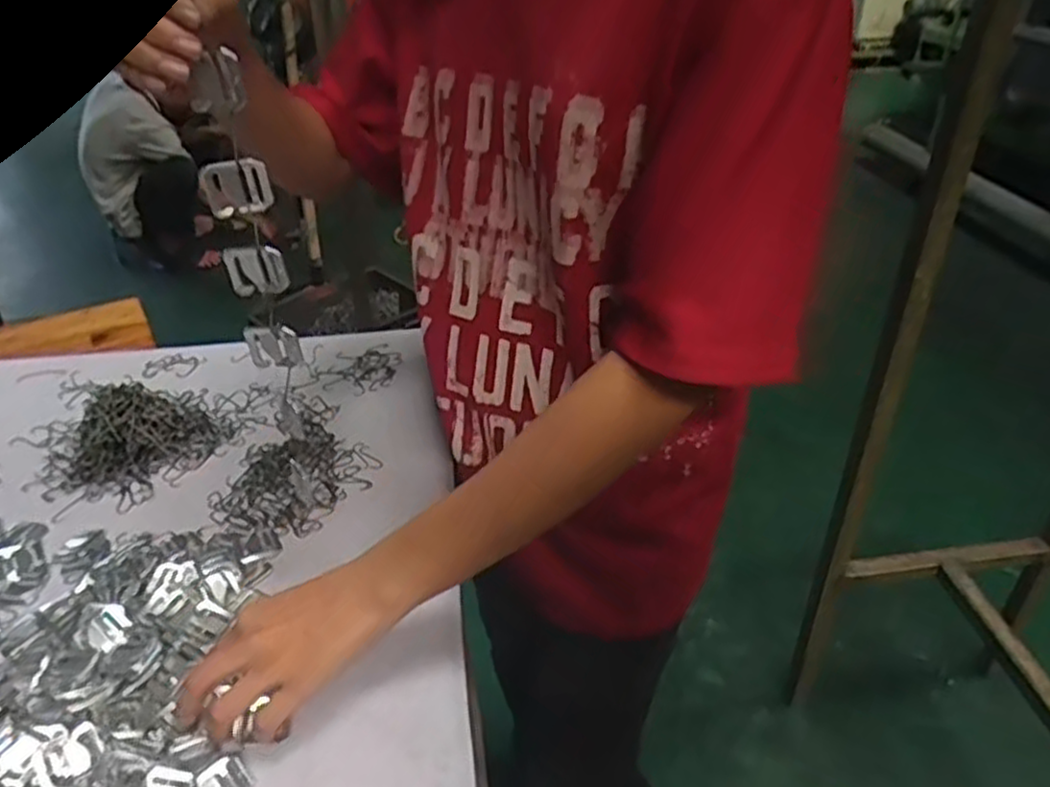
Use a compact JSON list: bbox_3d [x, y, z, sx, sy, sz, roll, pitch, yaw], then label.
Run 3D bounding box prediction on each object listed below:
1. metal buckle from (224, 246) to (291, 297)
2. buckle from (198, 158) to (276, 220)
[{"bbox_3d":[-0.162,-0.074,0.459,0.036,0.031,0.006,3,36,6],"label":"metal buckle"},{"bbox_3d":[-0.162,-0.116,0.426,0.037,0.030,0.007,-9,35,-4],"label":"buckle"}]

